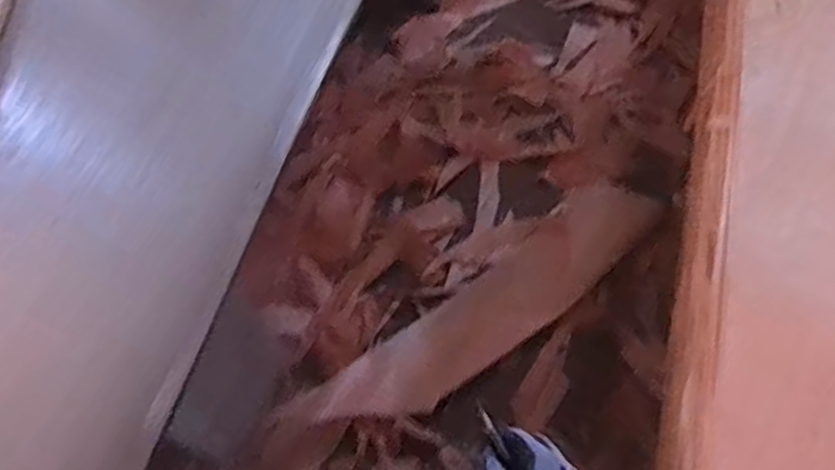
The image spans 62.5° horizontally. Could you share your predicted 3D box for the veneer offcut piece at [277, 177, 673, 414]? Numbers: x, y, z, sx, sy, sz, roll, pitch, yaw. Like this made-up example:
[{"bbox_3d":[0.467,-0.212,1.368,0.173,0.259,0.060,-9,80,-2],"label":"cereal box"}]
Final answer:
[{"bbox_3d":[0.165,0.162,1.492,0.883,0.035,0.205,-37,64,-17],"label":"veneer offcut piece"}]

